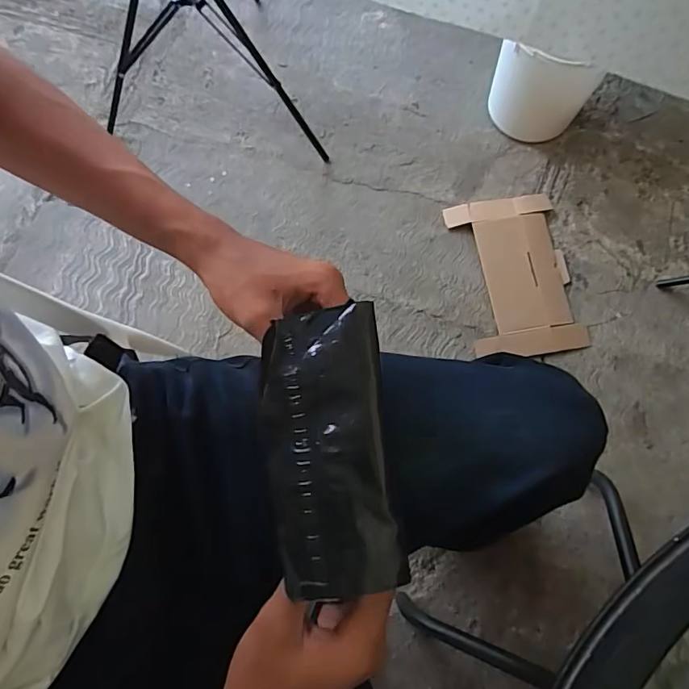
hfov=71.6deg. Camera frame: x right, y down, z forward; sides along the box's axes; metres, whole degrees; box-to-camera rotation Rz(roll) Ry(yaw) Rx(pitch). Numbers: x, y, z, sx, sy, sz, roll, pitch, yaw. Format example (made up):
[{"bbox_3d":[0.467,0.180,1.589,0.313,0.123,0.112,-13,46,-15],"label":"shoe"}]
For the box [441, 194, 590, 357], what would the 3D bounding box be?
[{"bbox_3d":[0.369,-0.153,1.027,0.227,0.025,0.357,-9,76,-1],"label":"box"}]

